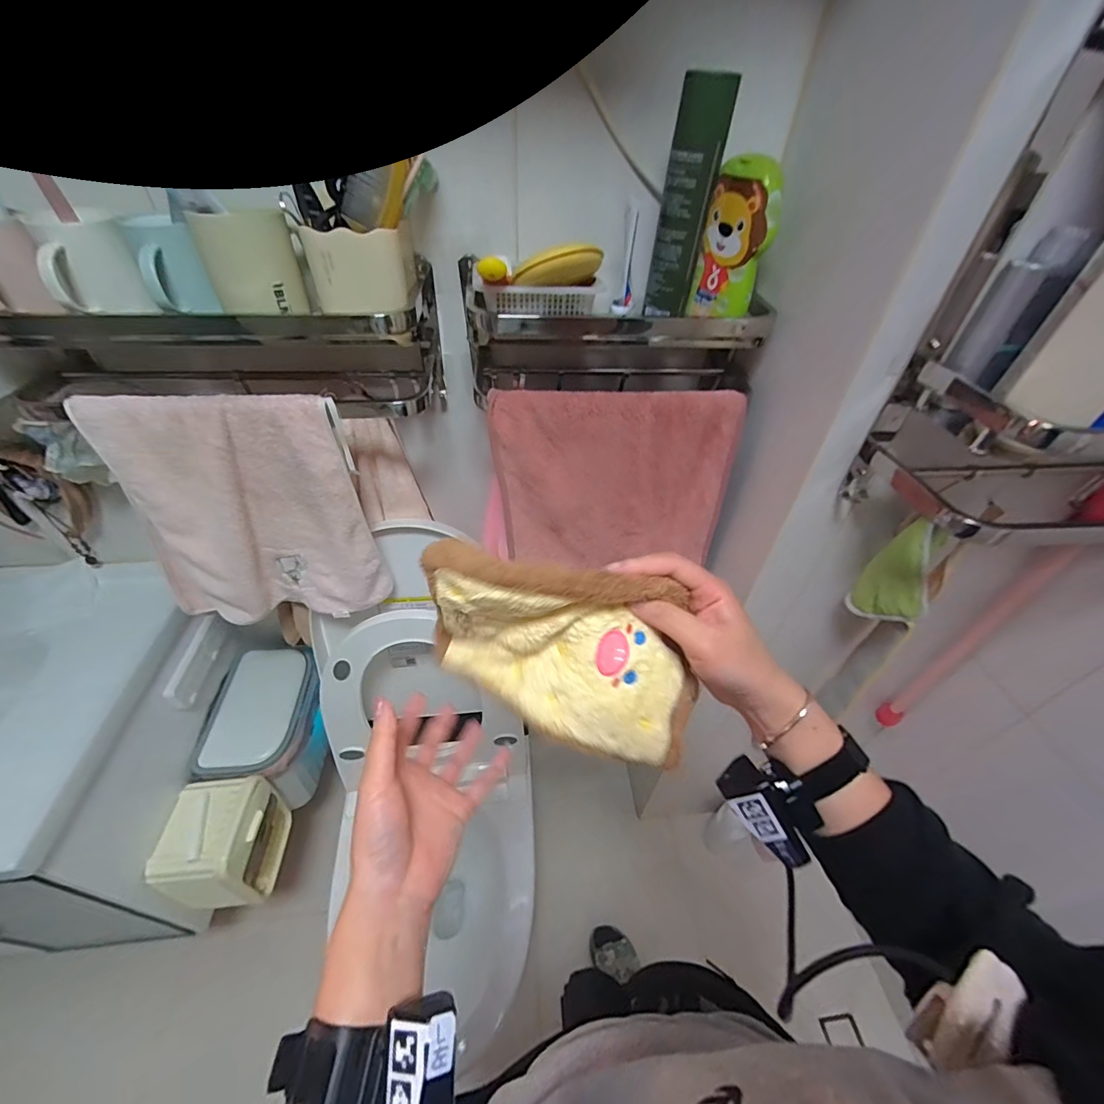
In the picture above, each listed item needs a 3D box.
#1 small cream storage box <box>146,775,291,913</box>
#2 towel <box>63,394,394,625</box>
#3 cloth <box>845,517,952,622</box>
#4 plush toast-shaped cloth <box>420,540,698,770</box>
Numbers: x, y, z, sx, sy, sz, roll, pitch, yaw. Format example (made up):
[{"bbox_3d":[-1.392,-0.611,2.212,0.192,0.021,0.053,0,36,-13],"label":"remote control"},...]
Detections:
[{"bbox_3d":[-0.565,0.515,0.822,0.132,0.198,0.163,-2,44,-6],"label":"small cream storage box"},{"bbox_3d":[-0.399,-0.037,0.626,0.288,0.340,0.064,1,44,-2],"label":"towel"},{"bbox_3d":[0.430,0.035,0.573,0.016,0.167,0.080,-8,45,-12],"label":"cloth"},{"bbox_3d":[0.012,0.058,0.321,0.180,0.129,0.079,23,47,19],"label":"plush toast-shaped cloth"}]

